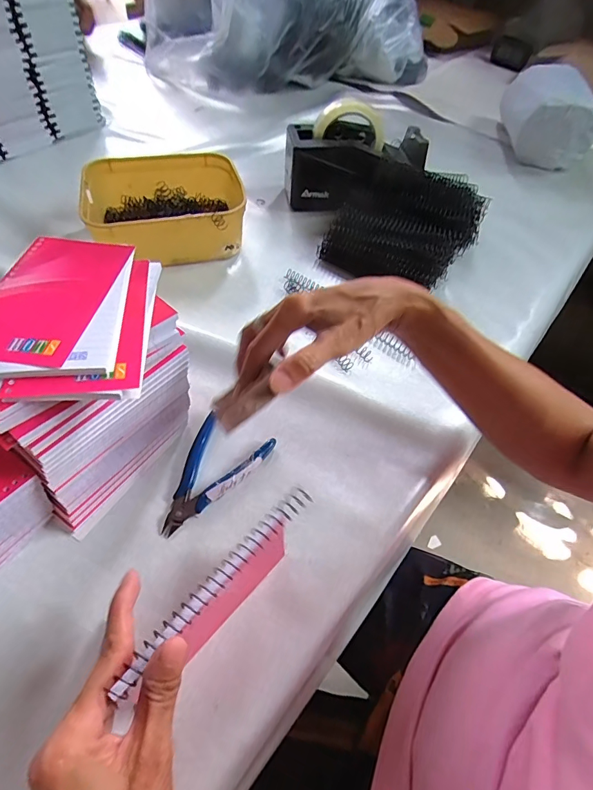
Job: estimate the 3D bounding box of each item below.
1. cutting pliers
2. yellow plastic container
[{"bbox_3d":[-0.072,0.072,0.366,0.066,0.012,0.112,19,55,11],"label":"cutting pliers"},{"bbox_3d":[-0.170,-0.248,0.560,0.190,0.066,0.173,-13,55,-12],"label":"yellow plastic container"}]

